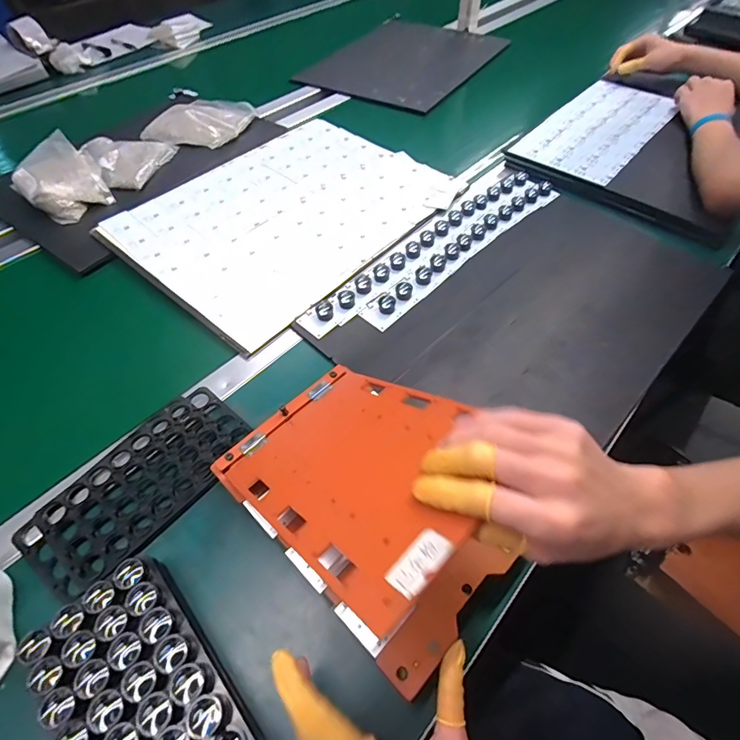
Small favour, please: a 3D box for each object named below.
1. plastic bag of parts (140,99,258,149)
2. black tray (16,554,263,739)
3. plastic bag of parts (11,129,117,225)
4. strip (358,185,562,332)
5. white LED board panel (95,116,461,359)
[{"bbox_3d":[-0.337,-0.487,0.852,0.171,0.033,0.165,15,55,12],"label":"plastic bag of parts"},{"bbox_3d":[-0.153,0.238,0.302,0.098,0.046,0.191,-36,61,-23],"label":"black tray"},{"bbox_3d":[-0.511,-0.312,0.708,0.125,0.053,0.179,-29,58,-19],"label":"plastic bag of parts"},{"bbox_3d":[0.143,-0.183,0.624,0.402,0.022,0.043,-38,61,-24],"label":"strip"},{"bbox_3d":[-0.127,-0.259,0.692,0.363,0.017,0.466,37,62,25],"label":"white LED board panel"}]

